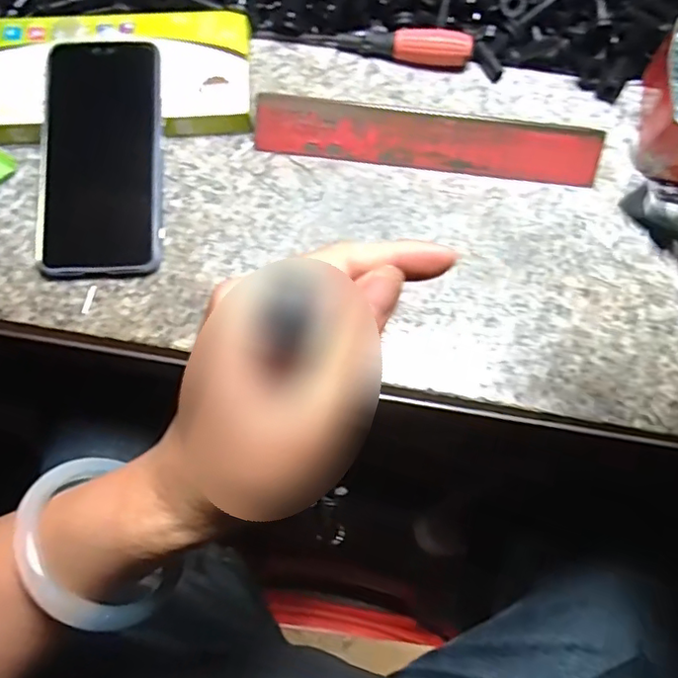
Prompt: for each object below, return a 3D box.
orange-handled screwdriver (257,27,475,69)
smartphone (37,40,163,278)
[{"bbox_3d":[0.021,-0.220,0.414,0.150,0.024,0.022,14,71,3],"label":"orange-handled screwdriver"},{"bbox_3d":[-0.148,-0.117,0.358,0.072,0.009,0.156,-2,80,-1],"label":"smartphone"}]

